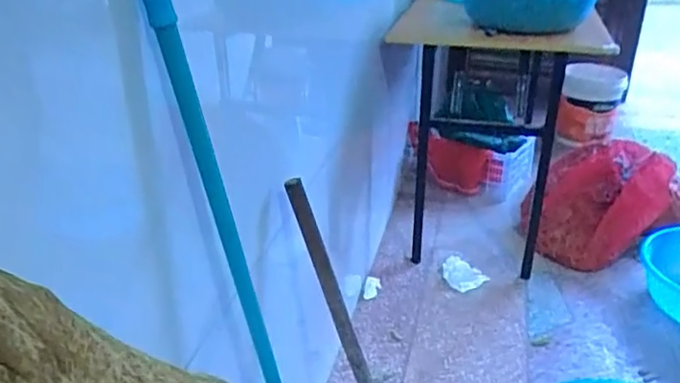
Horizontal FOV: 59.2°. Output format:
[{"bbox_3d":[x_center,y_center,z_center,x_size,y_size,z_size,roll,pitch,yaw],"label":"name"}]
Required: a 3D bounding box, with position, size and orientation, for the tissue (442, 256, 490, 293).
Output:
[{"bbox_3d":[0.387,0.276,1.937,0.109,0.042,0.158,-24,35,-36],"label":"tissue"}]

